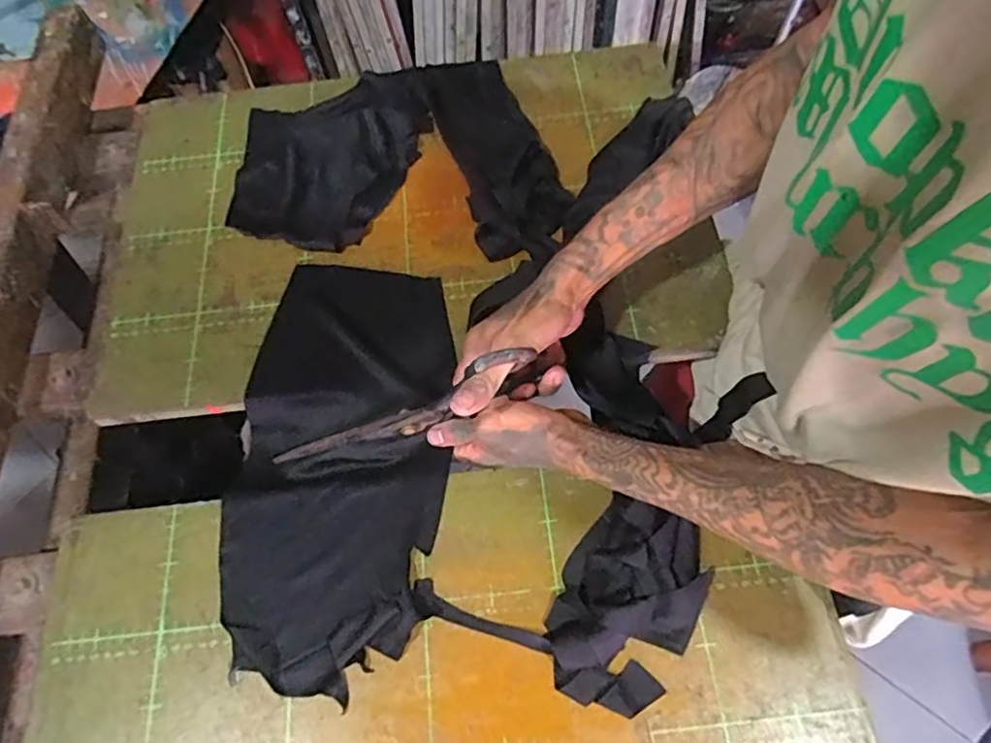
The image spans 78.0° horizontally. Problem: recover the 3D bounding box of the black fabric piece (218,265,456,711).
[{"bbox_3d":[-0.132,0.063,0.516,0.177,0.028,0.356,0,64,1],"label":"black fabric piece"}]

